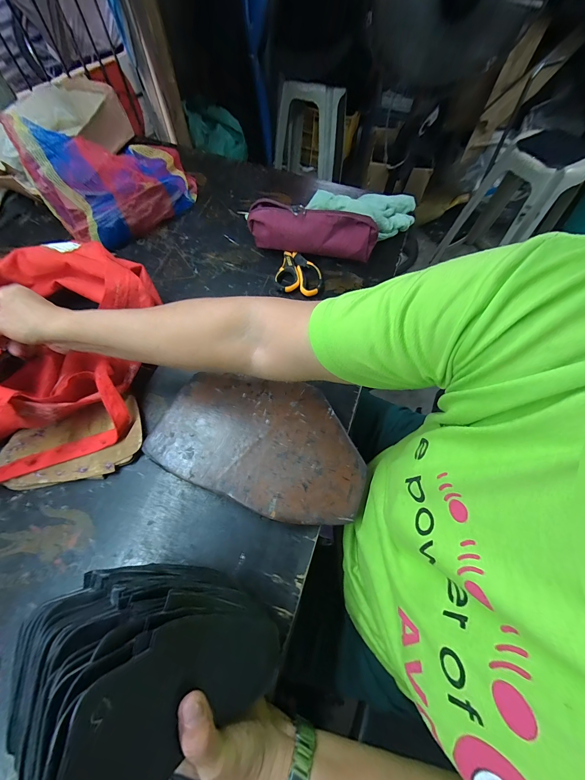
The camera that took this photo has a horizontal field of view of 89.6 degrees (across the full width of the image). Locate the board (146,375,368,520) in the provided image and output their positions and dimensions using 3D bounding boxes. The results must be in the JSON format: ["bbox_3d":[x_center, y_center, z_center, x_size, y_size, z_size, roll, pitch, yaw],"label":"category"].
[{"bbox_3d":[-0.037,0.064,0.389,0.264,0.023,0.163,19,66,7],"label":"board"}]

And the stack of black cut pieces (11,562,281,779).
[{"bbox_3d":[-0.104,0.204,0.228,0.105,0.170,0.120,-13,78,37],"label":"stack of black cut pieces"}]

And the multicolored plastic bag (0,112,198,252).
[{"bbox_3d":[-0.314,-0.375,0.535,0.268,0.141,0.146,-20,67,-10],"label":"multicolored plastic bag"}]

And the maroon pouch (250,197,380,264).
[{"bbox_3d":[0.035,-0.276,0.526,0.219,0.078,0.050,12,65,4],"label":"maroon pouch"}]

